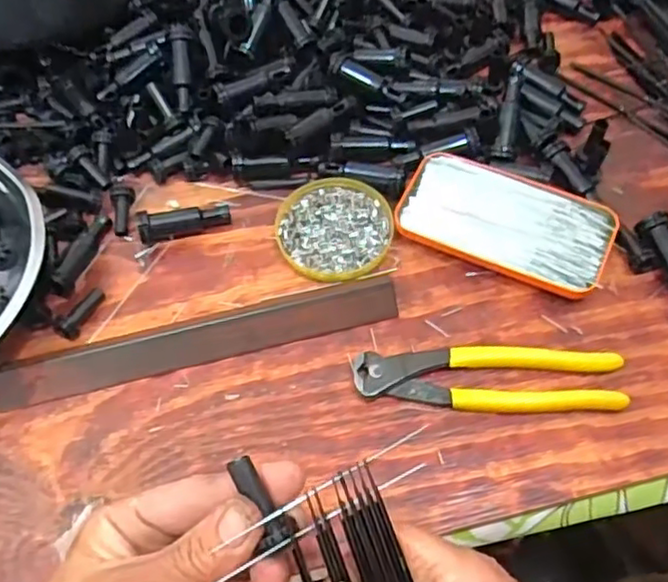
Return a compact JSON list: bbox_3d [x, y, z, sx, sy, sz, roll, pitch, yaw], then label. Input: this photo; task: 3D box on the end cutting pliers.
[{"bbox_3d":[0.096,0.055,0.411,0.162,0.014,0.039,2,60,3],"label":"end cutting pliers"}]

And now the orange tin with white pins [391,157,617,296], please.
[{"bbox_3d":[0.120,-0.048,0.464,0.144,0.017,0.072,23,63,15],"label":"orange tin with white pins"}]

